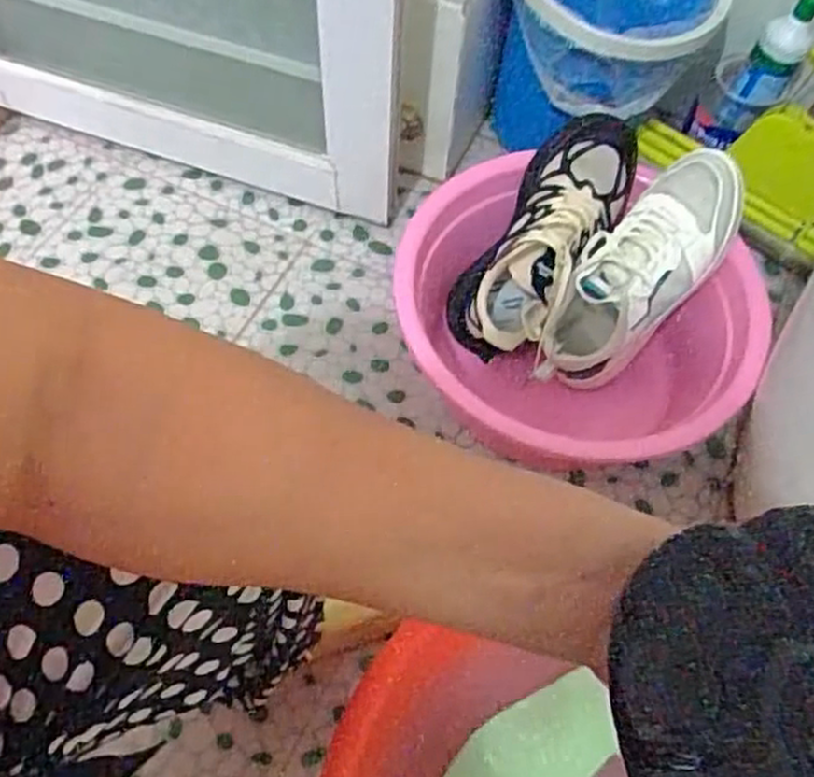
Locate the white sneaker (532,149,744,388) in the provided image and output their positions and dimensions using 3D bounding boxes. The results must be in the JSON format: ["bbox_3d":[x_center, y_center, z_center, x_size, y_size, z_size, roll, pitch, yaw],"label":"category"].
[{"bbox_3d":[0.255,-0.128,0.830,0.113,0.090,0.298,42,103,20],"label":"white sneaker"}]

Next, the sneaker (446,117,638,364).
[{"bbox_3d":[0.151,-0.171,0.852,0.130,0.106,0.300,38,103,18],"label":"sneaker"}]

